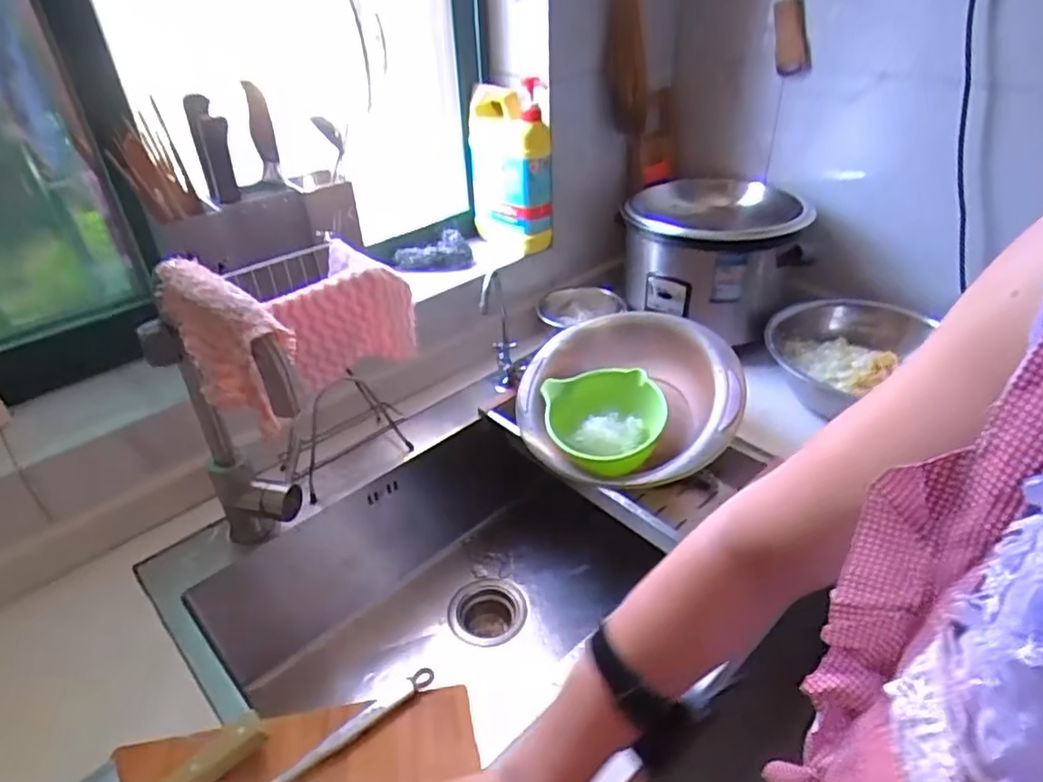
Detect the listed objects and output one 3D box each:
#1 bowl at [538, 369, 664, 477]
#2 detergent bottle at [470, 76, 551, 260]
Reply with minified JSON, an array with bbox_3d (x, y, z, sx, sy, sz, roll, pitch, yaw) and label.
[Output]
[{"bbox_3d":[0.114,0.047,0.879,0.157,0.075,0.157,-5,49,6],"label":"bowl"},{"bbox_3d":[-0.015,-0.330,0.987,0.121,0.258,0.088,-2,35,0],"label":"detergent bottle"}]

